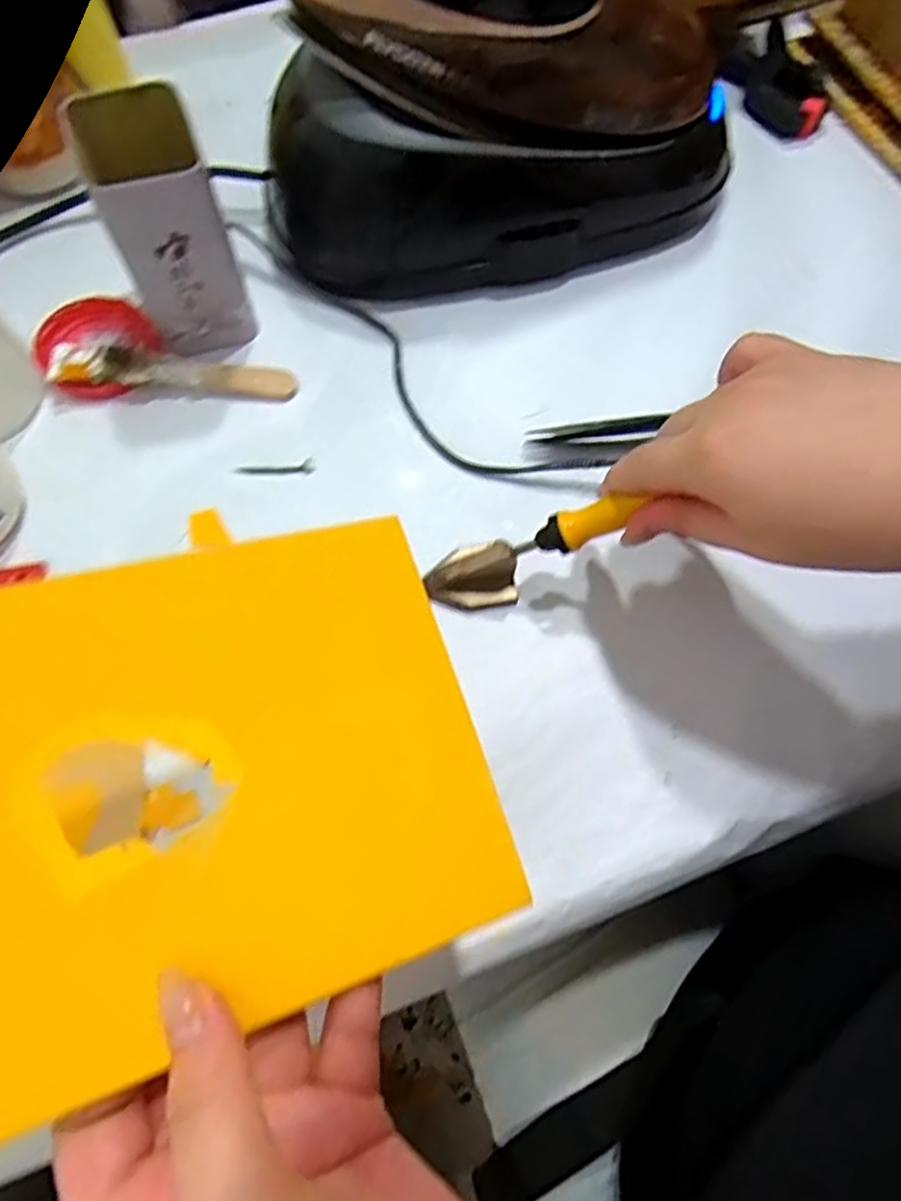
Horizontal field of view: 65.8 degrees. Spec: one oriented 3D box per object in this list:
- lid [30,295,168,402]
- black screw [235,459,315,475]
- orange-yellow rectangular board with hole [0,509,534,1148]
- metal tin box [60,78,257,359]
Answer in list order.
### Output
[{"bbox_3d":[-0.214,-0.154,0.422,0.069,0.018,0.076,-36,73,-13],"label":"lid"},{"bbox_3d":[-0.102,-0.076,0.402,0.045,0.004,0.007,-4,70,-3],"label":"black screw"},{"bbox_3d":[-0.083,0.054,0.214,0.190,0.005,0.147,-12,73,-23],"label":"orange-yellow rectangular board with hole"},{"bbox_3d":[-0.159,-0.210,0.392,0.057,0.112,0.077,-23,71,-9],"label":"metal tin box"}]

